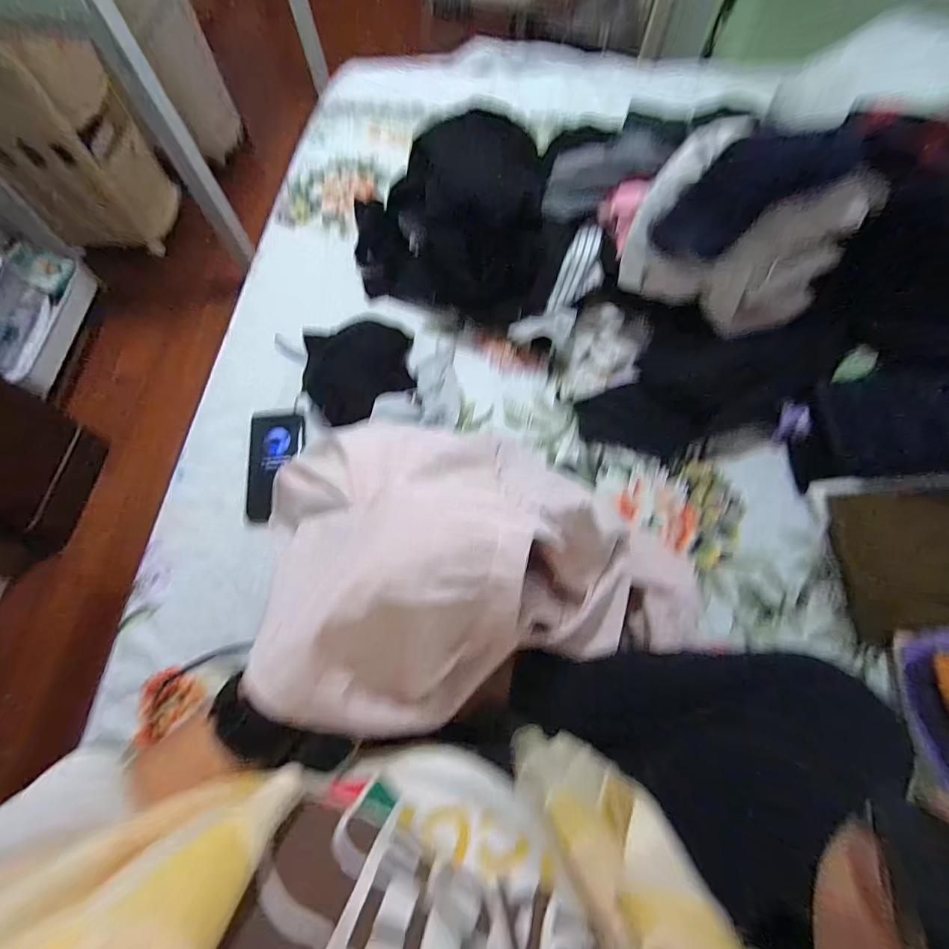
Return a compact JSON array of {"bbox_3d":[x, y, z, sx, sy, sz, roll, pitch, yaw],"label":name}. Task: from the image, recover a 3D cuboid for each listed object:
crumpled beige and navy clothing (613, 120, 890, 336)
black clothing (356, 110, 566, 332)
[{"bbox_3d":[0.334,-0.304,0.553,0.252,0.185,0.110,30,70,10],"label":"crumpled beige and navy clothing"},{"bbox_3d":[-0.038,-0.408,0.729,0.329,0.120,0.346,-7,68,-4],"label":"black clothing"}]

